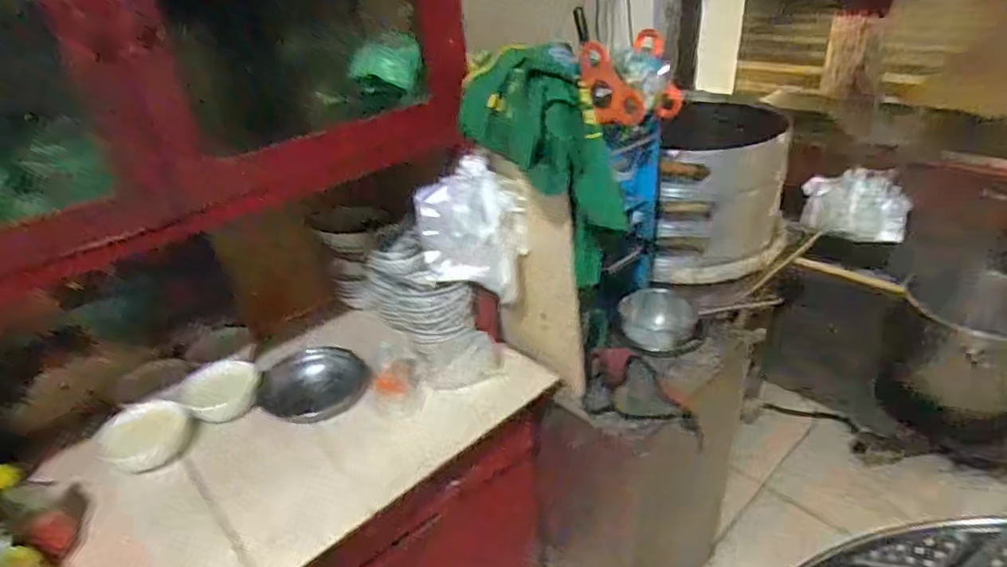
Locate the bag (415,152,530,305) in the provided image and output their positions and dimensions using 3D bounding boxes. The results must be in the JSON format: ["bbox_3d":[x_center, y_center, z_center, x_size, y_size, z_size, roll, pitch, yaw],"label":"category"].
[{"bbox_3d":[-0.060,-0.099,1.085,0.202,0.248,0.060,9,34,21],"label":"bag"}]

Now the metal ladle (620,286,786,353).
[{"bbox_3d":[0.422,0.070,1.346,0.304,0.095,0.155,-10,31,-9],"label":"metal ladle"}]

